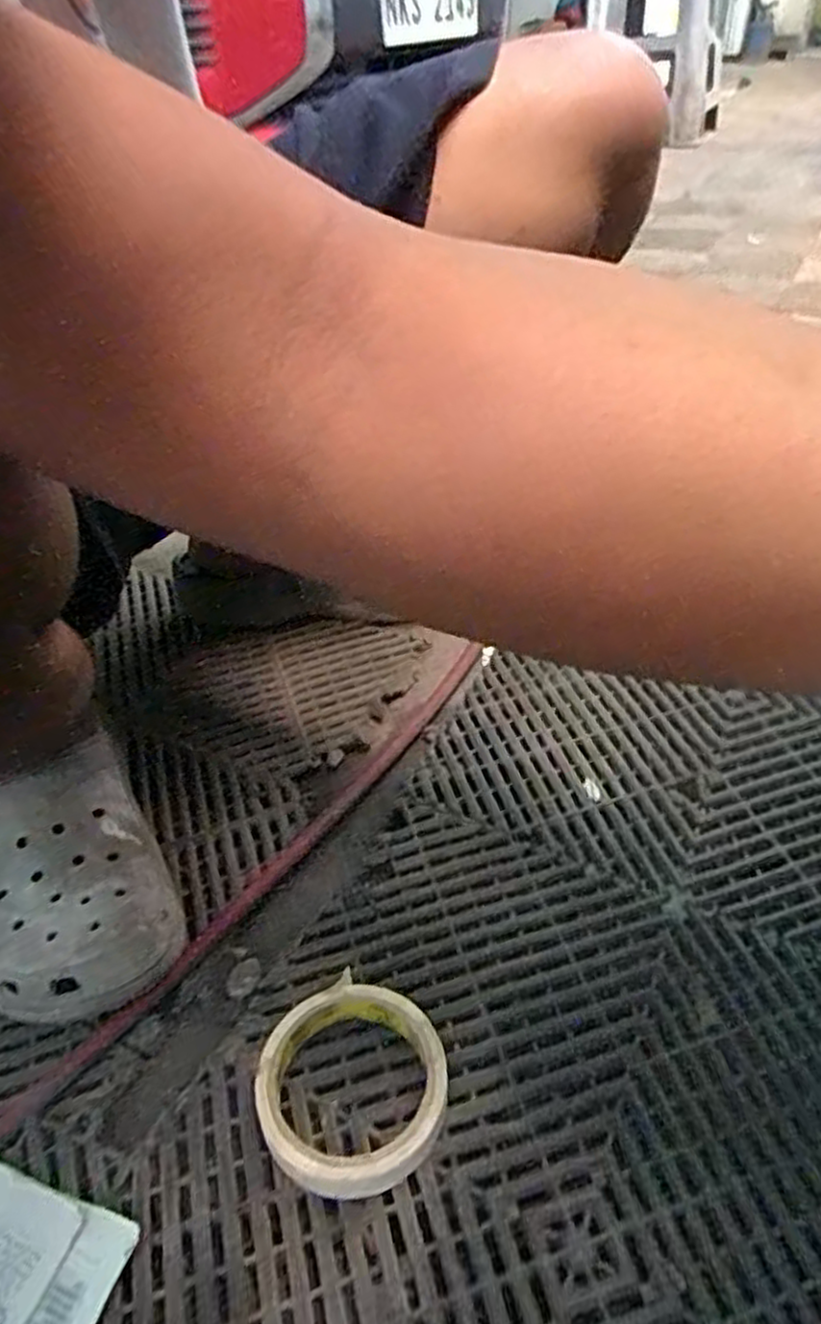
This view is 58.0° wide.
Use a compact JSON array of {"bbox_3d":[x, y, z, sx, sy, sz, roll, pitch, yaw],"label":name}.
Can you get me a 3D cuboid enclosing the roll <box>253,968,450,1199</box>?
[{"bbox_3d":[-0.029,0.214,0.374,0.092,0.024,0.097,-3,41,3],"label":"roll"}]

